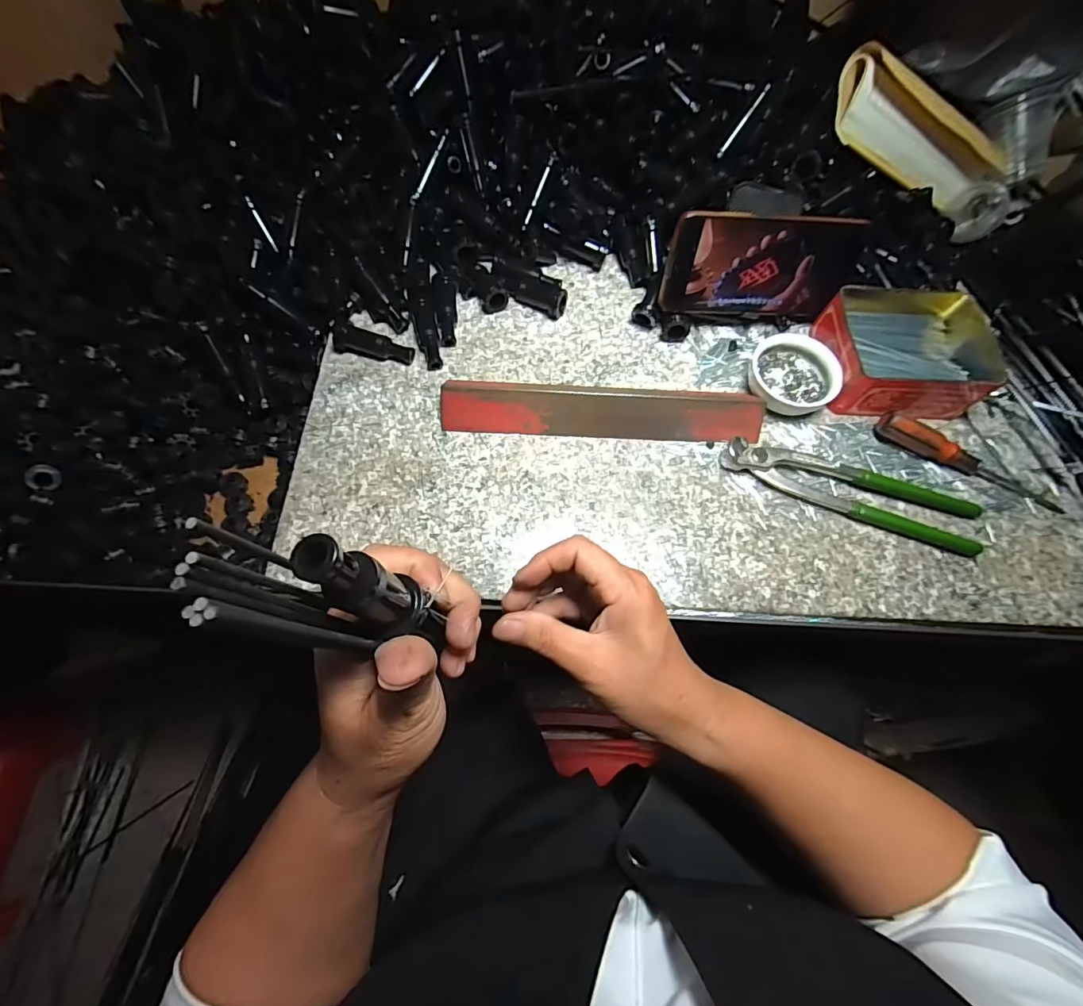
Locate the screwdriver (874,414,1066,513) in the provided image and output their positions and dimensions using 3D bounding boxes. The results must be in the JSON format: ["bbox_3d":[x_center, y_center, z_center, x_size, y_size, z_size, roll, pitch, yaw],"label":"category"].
[{"bbox_3d":[0.345,-0.032,0.383,0.150,0.025,0.017,25,68,9],"label":"screwdriver"}]

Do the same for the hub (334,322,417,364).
[{"bbox_3d":[-0.144,-0.134,0.407,0.067,0.021,0.017,14,67,4],"label":"hub"}]

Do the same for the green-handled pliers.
[{"bbox_3d":[0.241,-0.012,0.375,0.197,0.018,0.042,18,67,6],"label":"green-handled pliers"}]

